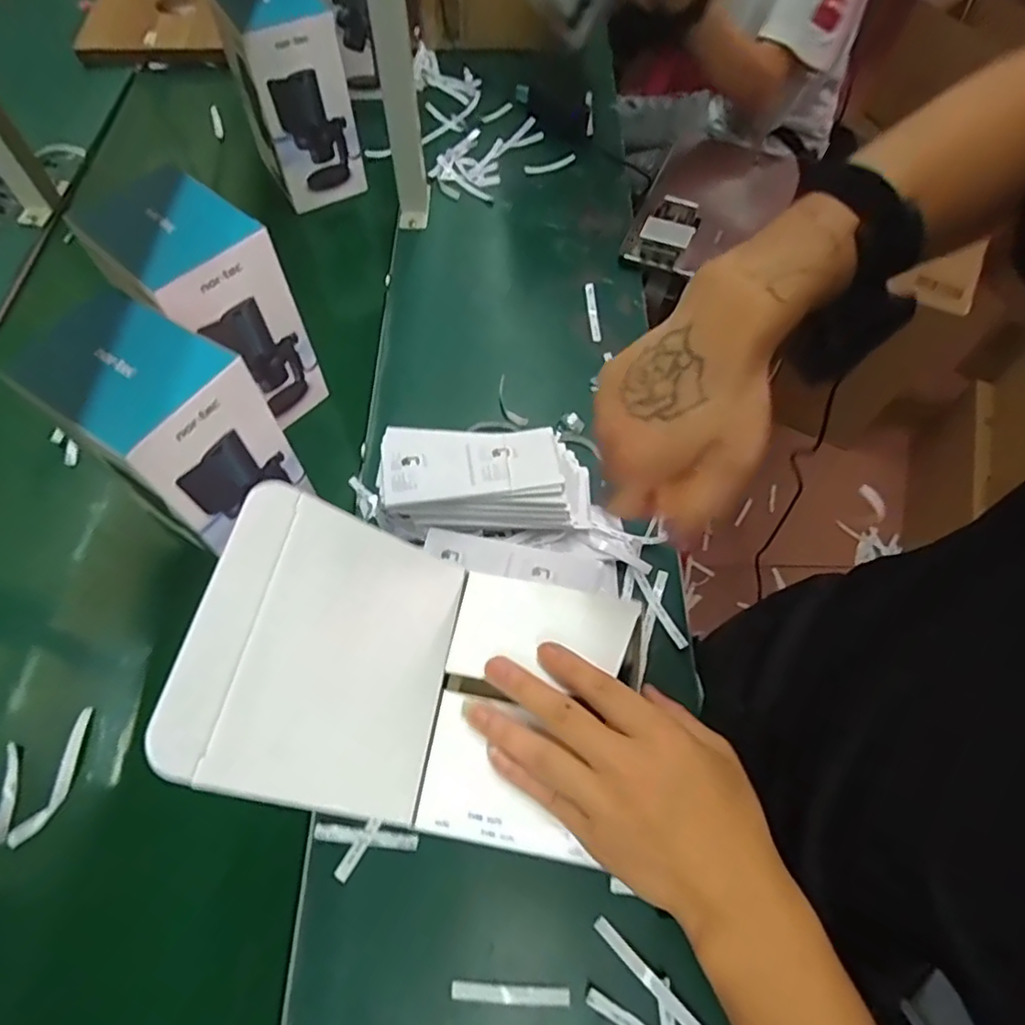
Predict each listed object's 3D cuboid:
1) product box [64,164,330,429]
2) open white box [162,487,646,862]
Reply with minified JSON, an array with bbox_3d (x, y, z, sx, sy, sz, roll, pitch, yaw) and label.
[{"bbox_3d":[-0.303,-0.197,0.645,0.121,0.222,0.114,35,66,16],"label":"product box"},{"bbox_3d":[-0.046,0.088,0.330,0.231,0.043,0.144,24,62,-22],"label":"open white box"}]

